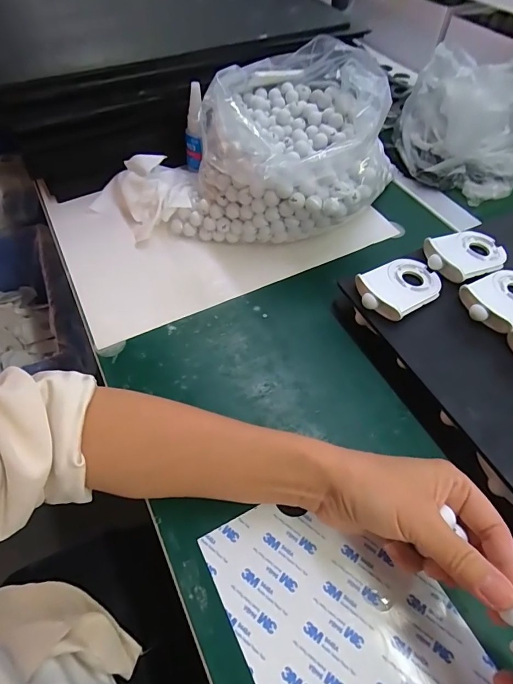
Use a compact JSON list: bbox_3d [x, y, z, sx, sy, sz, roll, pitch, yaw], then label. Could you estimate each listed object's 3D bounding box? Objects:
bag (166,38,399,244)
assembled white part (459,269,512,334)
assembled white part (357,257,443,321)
[{"bbox_3d":[0.044,-0.234,0.455,0.206,0.123,0.250,17,59,12],"label":"bag"},{"bbox_3d":[0.235,-0.044,0.362,0.087,0.014,0.057,-29,61,-17],"label":"assembled white part"},{"bbox_3d":[0.138,-0.055,0.372,0.087,0.017,0.057,-30,61,-17],"label":"assembled white part"}]

